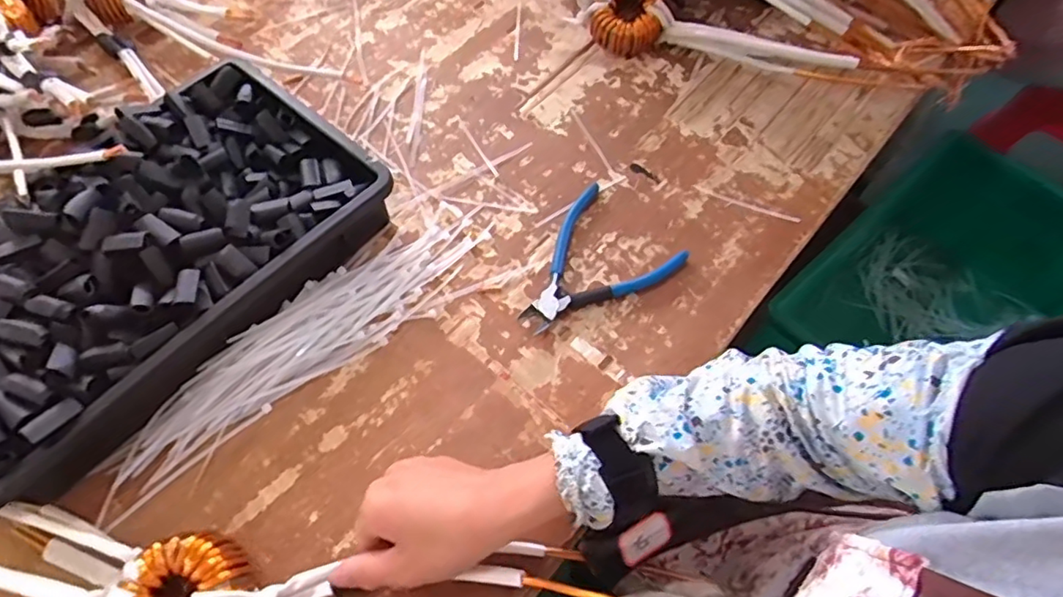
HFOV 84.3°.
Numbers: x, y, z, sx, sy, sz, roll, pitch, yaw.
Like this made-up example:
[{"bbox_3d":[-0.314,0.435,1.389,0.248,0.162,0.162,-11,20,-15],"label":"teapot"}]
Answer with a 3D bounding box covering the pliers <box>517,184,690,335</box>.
[{"bbox_3d":[0.046,-0.026,0.499,0.112,0.015,0.139,41,70,21],"label":"pliers"}]

